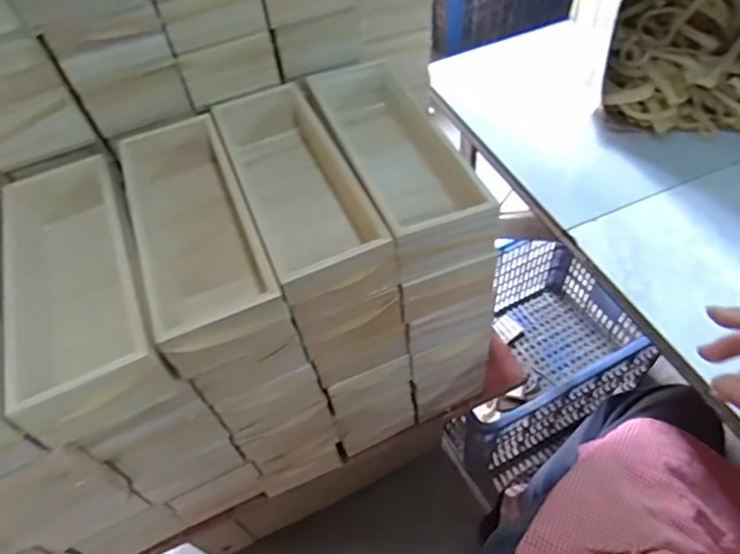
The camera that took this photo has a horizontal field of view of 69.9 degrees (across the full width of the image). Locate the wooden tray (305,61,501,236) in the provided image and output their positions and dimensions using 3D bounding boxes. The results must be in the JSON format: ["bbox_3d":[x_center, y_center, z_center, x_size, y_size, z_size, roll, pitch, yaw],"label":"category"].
[{"bbox_3d":[0.018,-0.133,0.570,0.097,0.069,0.295,-19,52,-9],"label":"wooden tray"}]

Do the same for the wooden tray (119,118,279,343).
[{"bbox_3d":[-0.168,-0.043,0.525,0.101,0.077,0.274,-21,53,-11],"label":"wooden tray"}]

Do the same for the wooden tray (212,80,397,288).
[{"bbox_3d":[-0.079,-0.099,0.545,0.104,0.059,0.292,-21,52,-11],"label":"wooden tray"}]

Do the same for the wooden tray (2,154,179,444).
[{"bbox_3d":[-0.266,0.009,0.494,0.119,0.083,0.281,-23,53,-12],"label":"wooden tray"}]

